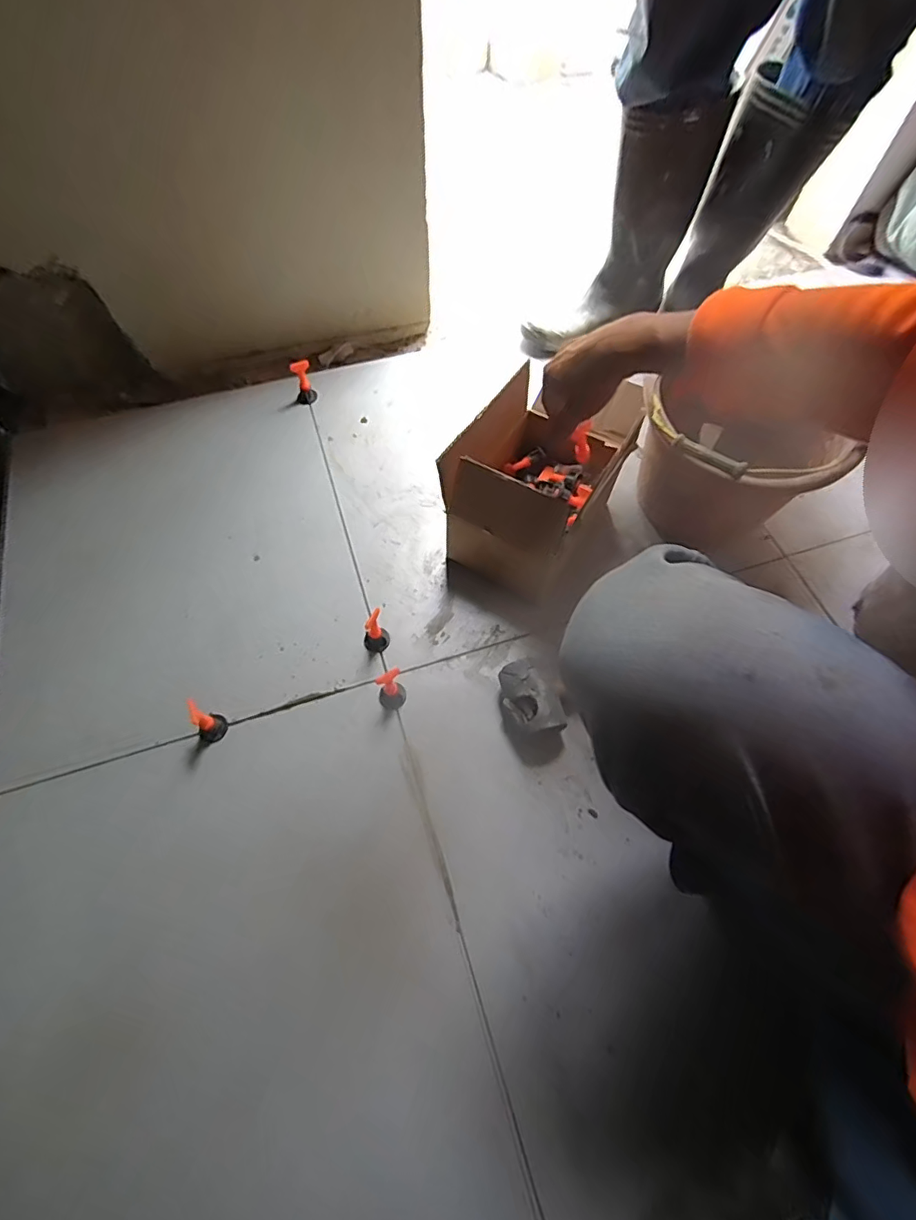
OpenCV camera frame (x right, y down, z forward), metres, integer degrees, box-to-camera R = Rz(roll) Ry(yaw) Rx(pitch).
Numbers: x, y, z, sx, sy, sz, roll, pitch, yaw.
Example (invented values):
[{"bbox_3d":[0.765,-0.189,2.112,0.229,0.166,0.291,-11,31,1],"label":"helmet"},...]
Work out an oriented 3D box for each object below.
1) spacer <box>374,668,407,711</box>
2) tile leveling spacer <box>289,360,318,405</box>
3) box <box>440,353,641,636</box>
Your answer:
[{"bbox_3d":[-0.082,0.095,0.652,0.034,0.045,0.039,-21,64,-10],"label":"spacer"},{"bbox_3d":[-0.256,-0.379,0.880,0.035,0.064,0.026,-16,63,-8],"label":"tile leveling spacer"},{"bbox_3d":[0.109,-0.156,0.700,0.179,0.182,0.228,32,67,16],"label":"box"}]

